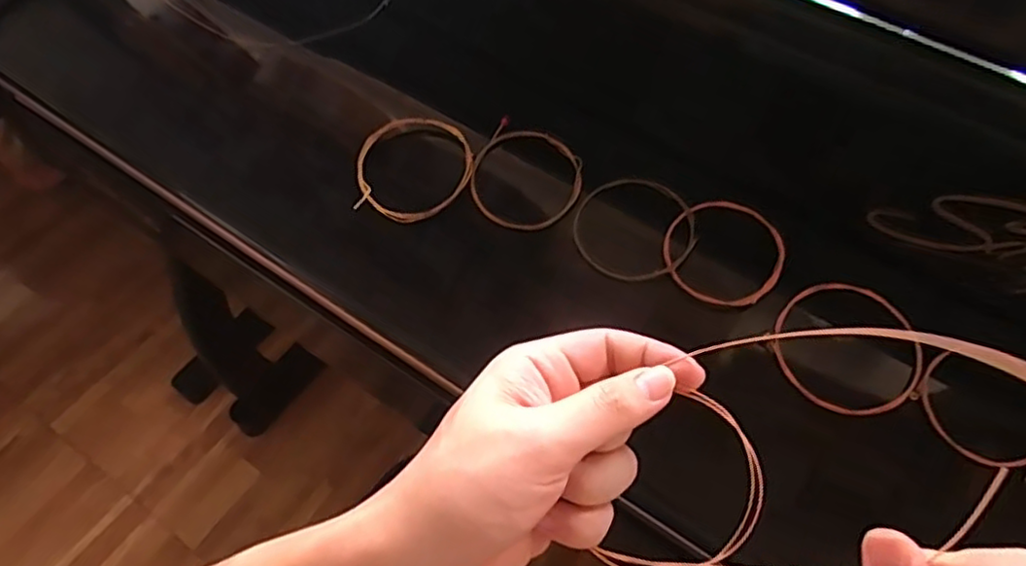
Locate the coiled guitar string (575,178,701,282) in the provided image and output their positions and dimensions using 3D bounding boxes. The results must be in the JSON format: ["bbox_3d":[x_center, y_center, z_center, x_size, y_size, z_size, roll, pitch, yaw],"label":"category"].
[{"bbox_3d":[0.072,-0.033,0.389,0.070,0.015,0.067,2,57,-2],"label":"coiled guitar string"}]

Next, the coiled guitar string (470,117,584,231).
[{"bbox_3d":[0.007,-0.065,0.406,0.069,0.012,0.069,-2,68,5],"label":"coiled guitar string"}]

